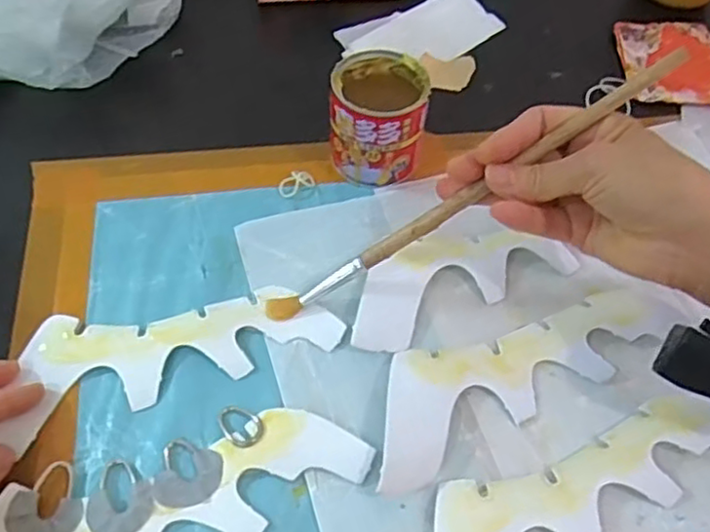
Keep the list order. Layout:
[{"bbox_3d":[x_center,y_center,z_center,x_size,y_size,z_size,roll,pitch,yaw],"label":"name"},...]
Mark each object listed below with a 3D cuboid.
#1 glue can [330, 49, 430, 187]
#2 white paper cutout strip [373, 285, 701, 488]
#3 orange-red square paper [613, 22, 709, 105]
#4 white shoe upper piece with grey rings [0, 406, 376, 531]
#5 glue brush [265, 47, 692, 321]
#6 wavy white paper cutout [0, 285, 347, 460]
[{"bbox_3d":[0.015,-0.101,0.459,0.062,0.065,0.064,4,56,0],"label":"glue can"},{"bbox_3d":[0.096,0.058,0.382,0.205,0.020,0.062,-21,59,-16],"label":"white paper cutout strip"},{"bbox_3d":[0.269,-0.174,0.562,0.080,0.008,0.099,2,56,-2],"label":"orange-red square paper"},{"bbox_3d":[-0.105,0.118,0.326,0.219,0.028,0.076,-25,61,-18],"label":"white shoe upper piece with grey rings"},{"bbox_3d":[0.061,-0.039,0.378,0.267,0.015,0.014,-33,58,14],"label":"glue brush"},{"bbox_3d":[-0.105,0.048,0.389,0.190,0.006,0.069,-12,57,-11],"label":"wavy white paper cutout"}]

